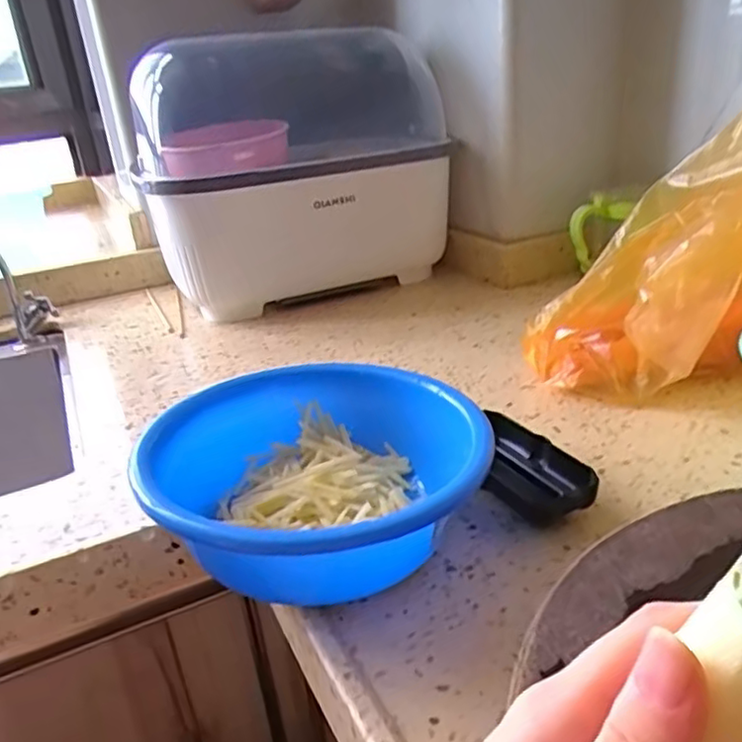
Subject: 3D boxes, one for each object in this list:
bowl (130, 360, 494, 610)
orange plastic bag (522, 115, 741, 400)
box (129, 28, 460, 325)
[{"bbox_3d":[-0.029,0.066,0.380,0.167,0.073,0.189,-13,26,-16],"label":"bowl"},{"bbox_3d":[0.250,-0.074,0.462,0.259,0.211,0.121,12,30,33],"label":"orange plastic bag"},{"bbox_3d":[-0.085,-0.257,0.828,0.375,0.299,0.299,-11,25,-13],"label":"box"}]

